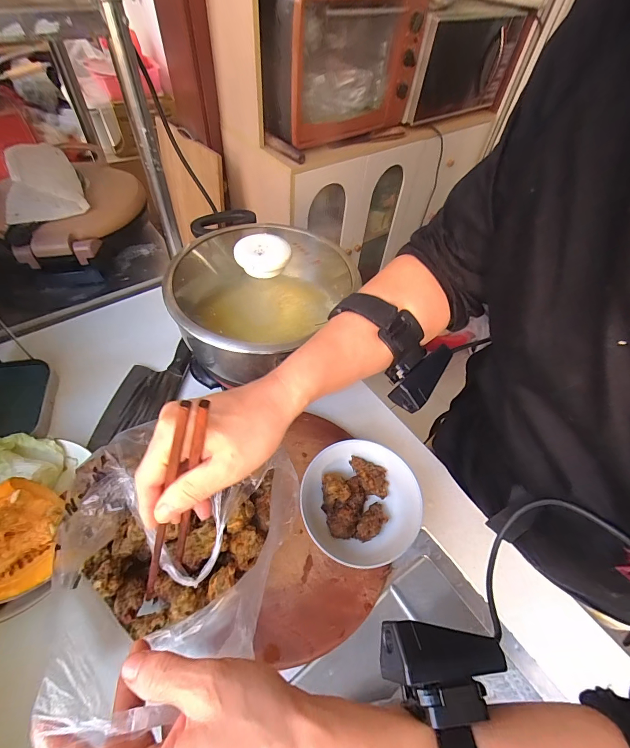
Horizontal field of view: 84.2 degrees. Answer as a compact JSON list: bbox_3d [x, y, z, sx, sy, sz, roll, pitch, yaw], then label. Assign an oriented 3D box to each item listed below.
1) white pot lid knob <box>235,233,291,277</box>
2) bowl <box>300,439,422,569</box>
[{"bbox_3d":[-0.063,-0.143,0.420,0.063,0.025,0.054,-8,54,-11],"label":"white pot lid knob"},{"bbox_3d":[0.049,0.153,0.409,0.124,0.072,0.131,2,53,-3],"label":"bowl"}]

